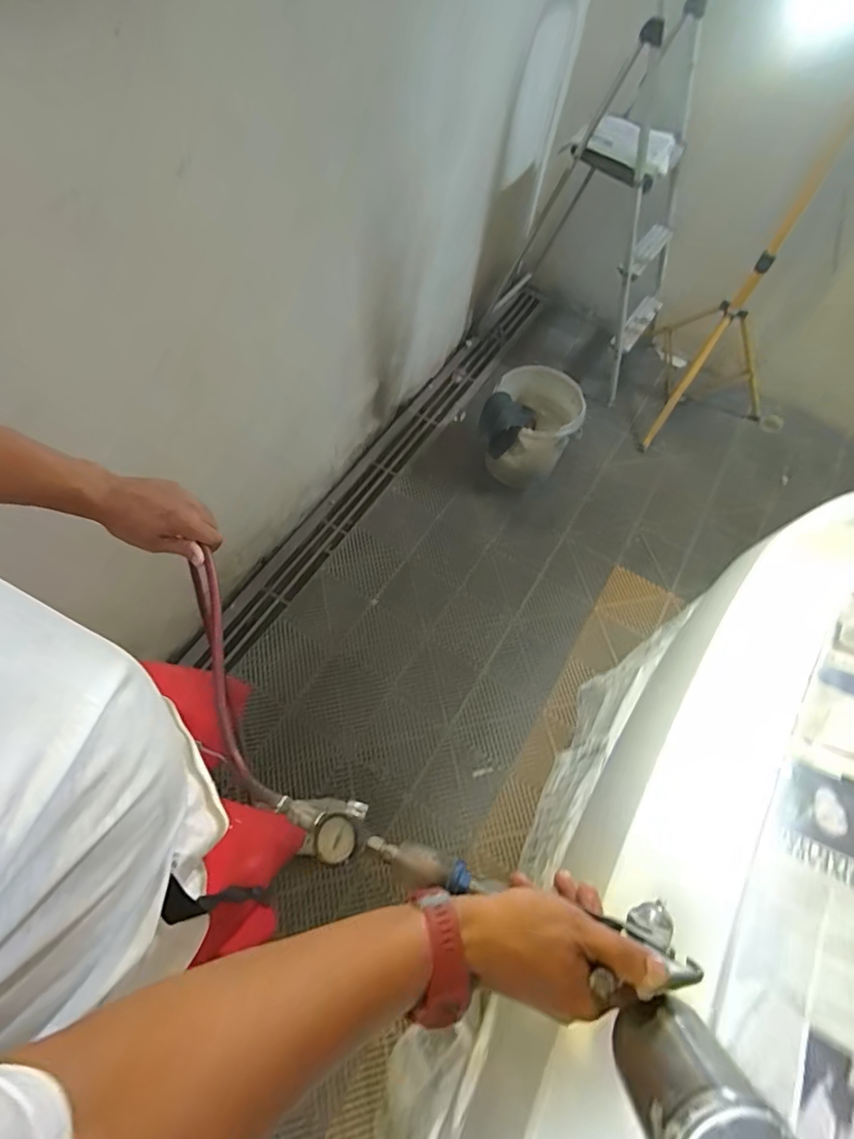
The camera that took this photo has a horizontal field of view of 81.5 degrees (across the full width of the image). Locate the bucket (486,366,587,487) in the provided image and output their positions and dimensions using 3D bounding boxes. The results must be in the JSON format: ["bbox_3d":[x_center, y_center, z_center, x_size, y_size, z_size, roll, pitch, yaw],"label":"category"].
[{"bbox_3d":[0.338,-0.482,1.664,0.302,0.247,0.318,3,61,-5],"label":"bucket"}]

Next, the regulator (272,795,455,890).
[{"bbox_3d":[-0.067,0.232,0.438,0.179,0.061,0.044,9,78,25],"label":"regulator"}]

